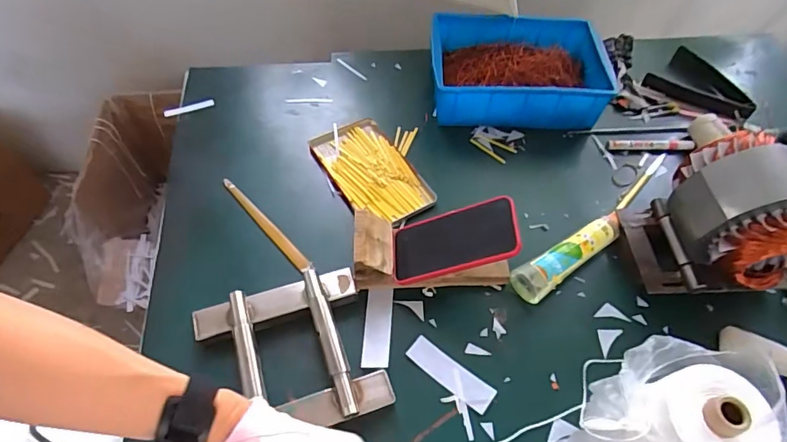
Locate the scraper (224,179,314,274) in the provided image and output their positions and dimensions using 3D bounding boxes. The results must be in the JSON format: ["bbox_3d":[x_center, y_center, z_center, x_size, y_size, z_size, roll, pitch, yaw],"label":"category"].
[{"bbox_3d":[-0.179,0.003,0.669,0.018,0.012,0.194,-37,64,-25],"label":"scraper"}]

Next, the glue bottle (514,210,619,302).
[{"bbox_3d":[0.238,0.047,0.641,0.186,0.039,0.043,-29,61,-22],"label":"glue bottle"}]

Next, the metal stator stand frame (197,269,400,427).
[{"bbox_3d":[-0.115,0.152,0.546,0.186,0.044,0.181,-17,57,-15],"label":"metal stator stand frame"}]

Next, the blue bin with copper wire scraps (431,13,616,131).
[{"bbox_3d":[0.207,-0.254,0.814,0.289,0.087,0.194,2,55,-2],"label":"blue bin with copper wire scraps"}]

